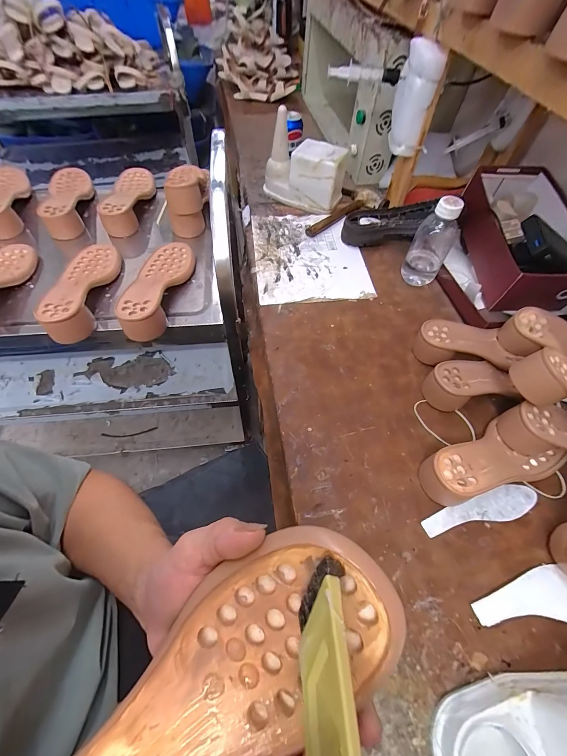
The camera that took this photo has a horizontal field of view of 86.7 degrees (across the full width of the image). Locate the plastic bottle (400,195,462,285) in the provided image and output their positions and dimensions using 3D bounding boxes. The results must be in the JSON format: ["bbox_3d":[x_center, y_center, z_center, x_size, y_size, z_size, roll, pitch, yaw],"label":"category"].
[{"bbox_3d":[0.286,-0.254,0.569,0.067,0.156,0.053,0,58,-3],"label":"plastic bottle"}]

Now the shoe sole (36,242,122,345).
[{"bbox_3d":[-0.345,-0.164,0.509,0.086,0.050,0.233,-4,58,-5],"label":"shoe sole"}]

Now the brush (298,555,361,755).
[{"bbox_3d":[0.015,0.136,0.103,0.007,0.031,0.128,27,31,-14],"label":"brush"}]

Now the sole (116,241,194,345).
[{"bbox_3d":[-0.219,-0.169,0.516,0.087,0.048,0.239,6,57,1],"label":"sole"}]

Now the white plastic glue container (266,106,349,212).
[{"bbox_3d":[0.049,-0.513,0.729,0.199,0.135,0.113,29,61,15],"label":"white plastic glue container"}]

